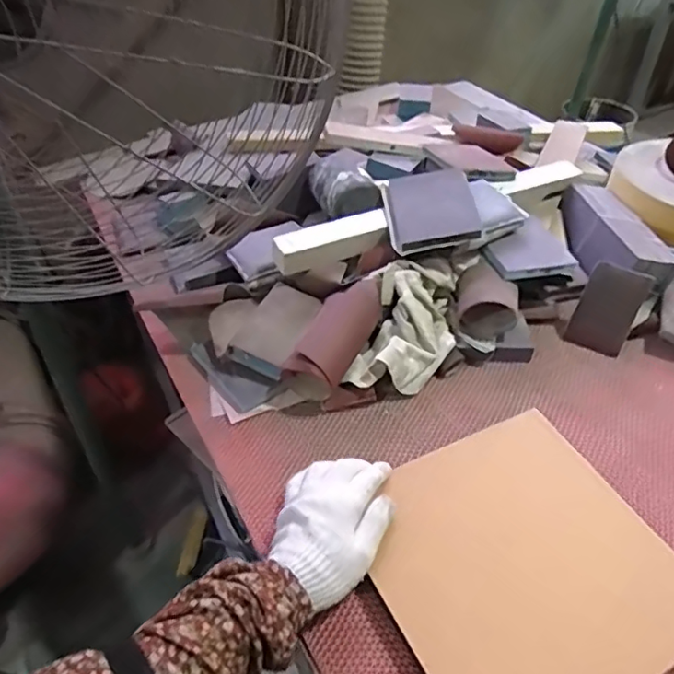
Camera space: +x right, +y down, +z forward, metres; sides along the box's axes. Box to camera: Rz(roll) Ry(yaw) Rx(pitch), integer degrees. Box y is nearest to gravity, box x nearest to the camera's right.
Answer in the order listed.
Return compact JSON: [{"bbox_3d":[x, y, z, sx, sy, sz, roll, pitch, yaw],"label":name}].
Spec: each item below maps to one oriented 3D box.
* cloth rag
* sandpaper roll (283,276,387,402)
[{"bbox_3d":[0.085,-0.017,0.675,0.112,0.078,0.177,10,46,8],"label":"cloth rag"},{"bbox_3d":[0.003,-0.003,0.659,0.064,0.070,0.161,30,75,25],"label":"sandpaper roll"}]

